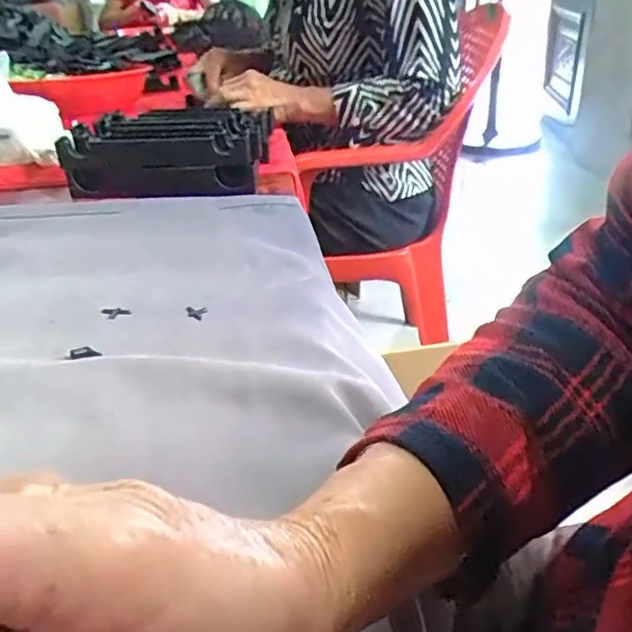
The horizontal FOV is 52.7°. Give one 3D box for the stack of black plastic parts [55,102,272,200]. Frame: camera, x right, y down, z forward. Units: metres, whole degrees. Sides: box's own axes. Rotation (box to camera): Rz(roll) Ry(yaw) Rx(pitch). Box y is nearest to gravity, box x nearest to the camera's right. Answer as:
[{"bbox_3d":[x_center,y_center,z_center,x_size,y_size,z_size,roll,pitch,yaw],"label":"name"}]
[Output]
[{"bbox_3d":[-0.156,-0.179,0.693,0.209,0.060,0.115,-1,30,3],"label":"stack of black plastic parts"}]

